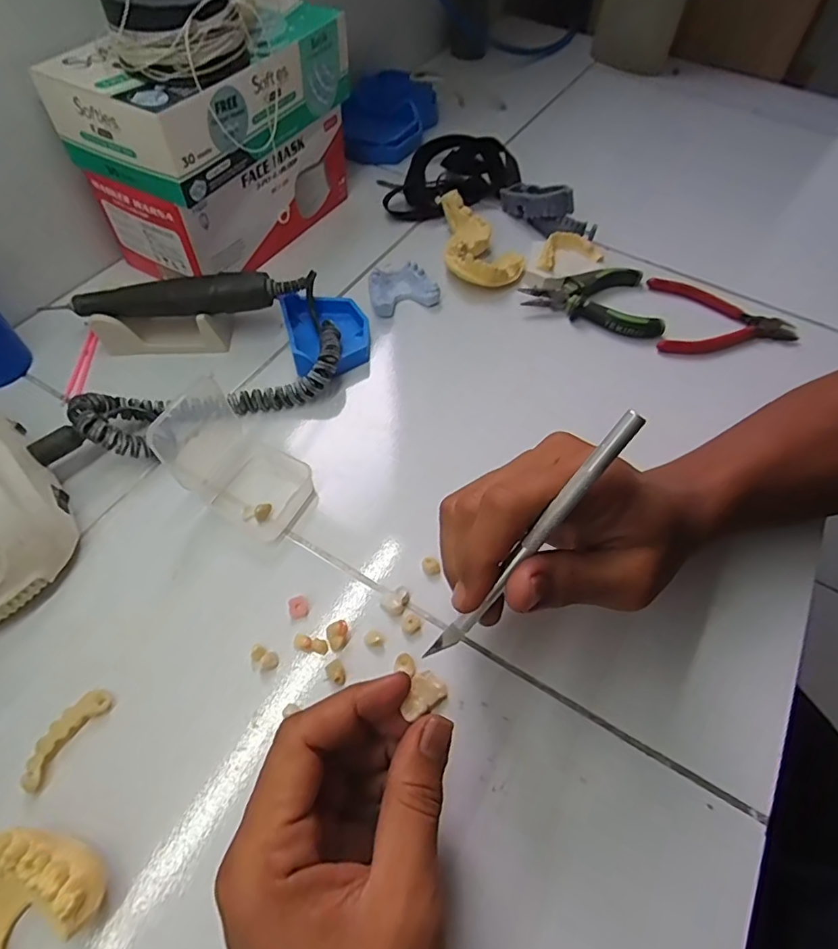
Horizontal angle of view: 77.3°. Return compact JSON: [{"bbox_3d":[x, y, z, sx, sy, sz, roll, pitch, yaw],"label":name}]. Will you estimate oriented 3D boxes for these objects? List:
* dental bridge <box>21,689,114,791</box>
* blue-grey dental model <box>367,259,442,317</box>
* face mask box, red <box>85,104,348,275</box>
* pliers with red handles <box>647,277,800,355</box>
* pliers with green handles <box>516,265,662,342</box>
[{"bbox_3d":[-0.178,0.130,0.262,0.015,0.010,0.048,27,60,15],"label":"dental bridge"},{"bbox_3d":[-0.017,-0.161,0.451,0.055,0.023,0.043,-21,60,-16],"label":"blue-grey dental model"},{"bbox_3d":[-0.164,-0.258,0.466,0.111,0.083,0.204,23,60,13],"label":"face mask box, red"},{"bbox_3d":[0.262,-0.136,0.454,0.117,0.015,0.091,6,56,1],"label":"pliers with red handles"},{"bbox_3d":[0.147,-0.149,0.453,0.110,0.020,0.084,-2,57,-4],"label":"pliers with green handles"}]

